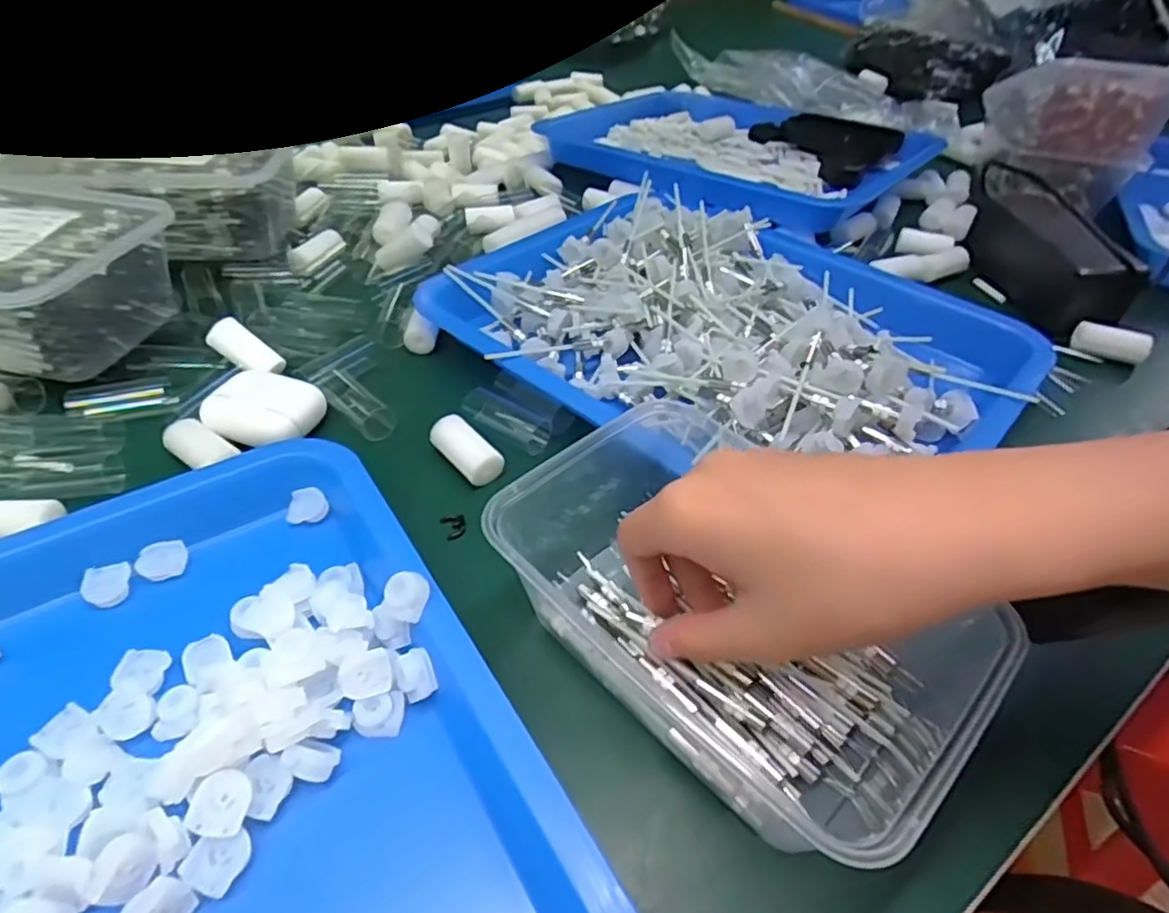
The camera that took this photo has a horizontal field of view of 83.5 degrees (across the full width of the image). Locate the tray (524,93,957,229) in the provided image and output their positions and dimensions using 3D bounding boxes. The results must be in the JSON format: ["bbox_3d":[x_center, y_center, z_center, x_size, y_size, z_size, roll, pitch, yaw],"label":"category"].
[{"bbox_3d":[0.150,-0.307,0.640,0.315,0.036,0.270,34,52,28],"label":"tray"}]

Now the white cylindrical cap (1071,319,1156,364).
[{"bbox_3d":[0.349,-0.076,0.432,0.014,0.021,0.044,-26,39,-27],"label":"white cylindrical cap"}]

